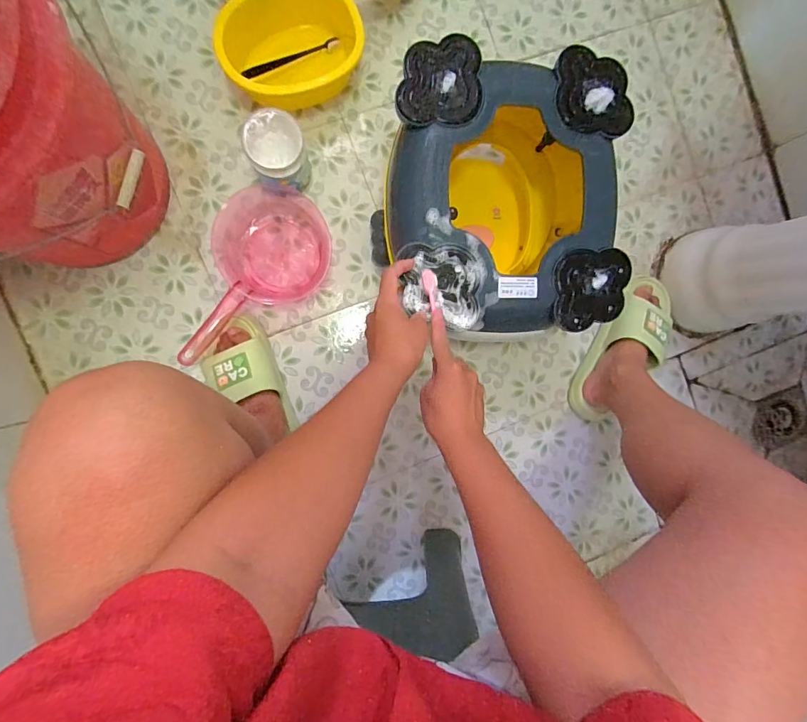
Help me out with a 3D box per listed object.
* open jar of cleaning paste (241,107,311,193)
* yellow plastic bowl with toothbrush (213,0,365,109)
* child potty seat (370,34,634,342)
[{"bbox_3d":[-0.183,-0.298,0.617,0.079,0.116,0.077,0,91,-8],"label":"open jar of cleaning paste"},{"bbox_3d":[-0.172,-0.479,0.632,0.211,0.096,0.140,-28,95,-6],"label":"yellow plastic bowl with toothbrush"},{"bbox_3d":[0.125,-0.212,0.597,0.293,0.192,0.334,0,91,-8],"label":"child potty seat"}]

